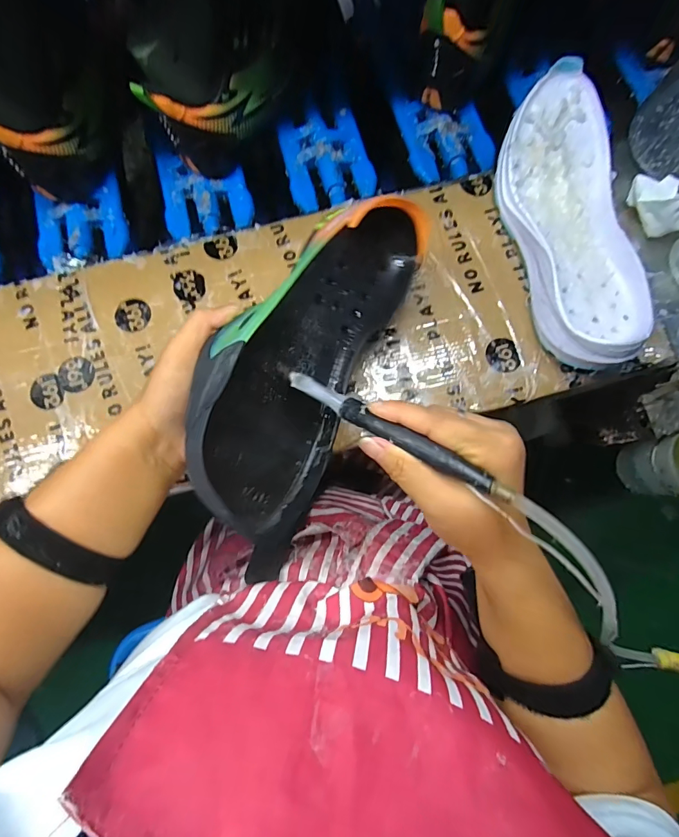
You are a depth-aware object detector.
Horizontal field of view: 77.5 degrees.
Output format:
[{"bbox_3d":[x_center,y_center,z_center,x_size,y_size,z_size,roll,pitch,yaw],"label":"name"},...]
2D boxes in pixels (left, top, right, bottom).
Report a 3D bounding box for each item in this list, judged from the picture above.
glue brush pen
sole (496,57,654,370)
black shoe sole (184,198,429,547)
[{"bbox_3d":[0.028,0.007,0.245,0.147,0.011,0.012,30,80,29],"label":"glue brush pen"},{"bbox_3d":[0.209,-0.180,0.390,0.106,0.050,0.277,-3,79,0],"label":"sole"},{"bbox_3d":[-0.010,-0.055,0.307,0.054,0.126,0.282,4,57,41],"label":"black shoe sole"}]

